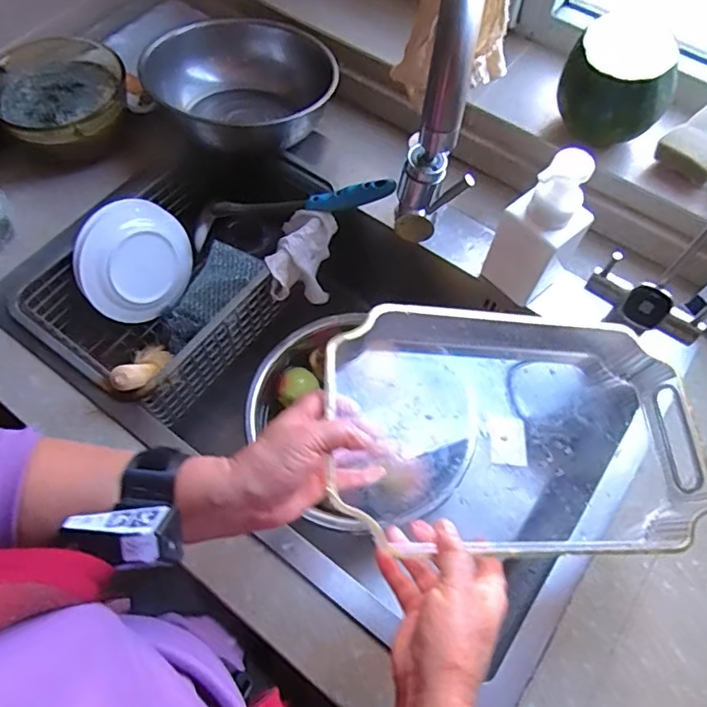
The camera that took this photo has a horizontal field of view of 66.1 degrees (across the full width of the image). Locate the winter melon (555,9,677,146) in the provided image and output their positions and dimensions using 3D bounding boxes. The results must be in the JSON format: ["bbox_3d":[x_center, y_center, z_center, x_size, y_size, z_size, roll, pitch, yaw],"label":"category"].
[{"bbox_3d":[0.284,-0.292,0.581,0.112,0.096,0.092,28,67,12],"label":"winter melon"}]

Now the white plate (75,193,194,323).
[{"bbox_3d":[-0.274,-0.117,0.694,0.017,0.147,0.148,19,44,40],"label":"white plate"}]

